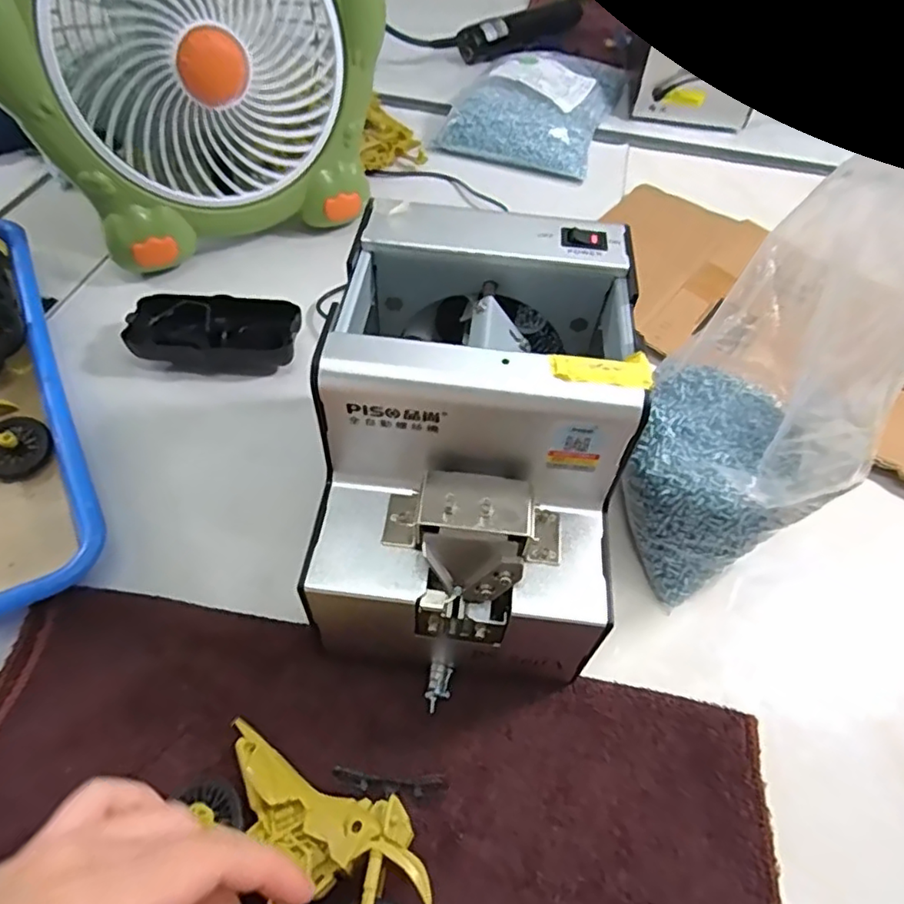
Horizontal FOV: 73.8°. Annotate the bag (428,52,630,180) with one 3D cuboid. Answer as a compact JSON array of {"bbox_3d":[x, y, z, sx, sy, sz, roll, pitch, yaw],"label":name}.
[{"bbox_3d":[0.091,-0.380,0.643,0.154,0.039,0.235,18,55,10],"label":"bag"}]

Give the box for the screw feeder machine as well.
[{"bbox_3d":[0.009,0.001,0.287,0.124,0.142,0.171,5,54,1],"label":"screw feeder machine"}]

